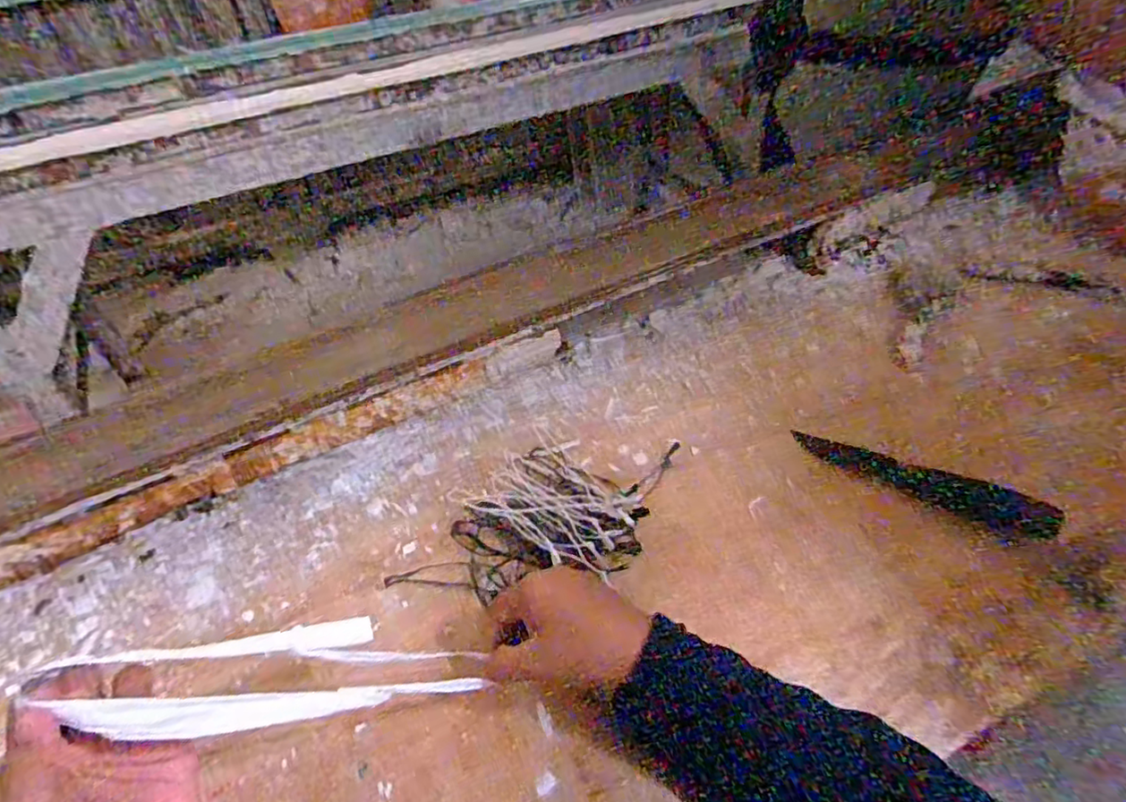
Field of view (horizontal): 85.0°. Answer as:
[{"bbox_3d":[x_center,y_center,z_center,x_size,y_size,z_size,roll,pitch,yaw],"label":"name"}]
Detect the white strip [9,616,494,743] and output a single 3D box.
[{"bbox_3d":[-0.140,0.145,0.332,0.206,0.015,0.061,12,32,-41],"label":"white strip"}]

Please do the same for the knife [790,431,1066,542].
[{"bbox_3d":[0.269,0.058,0.480,0.030,0.007,0.200,-50,33,-8],"label":"knife"}]

